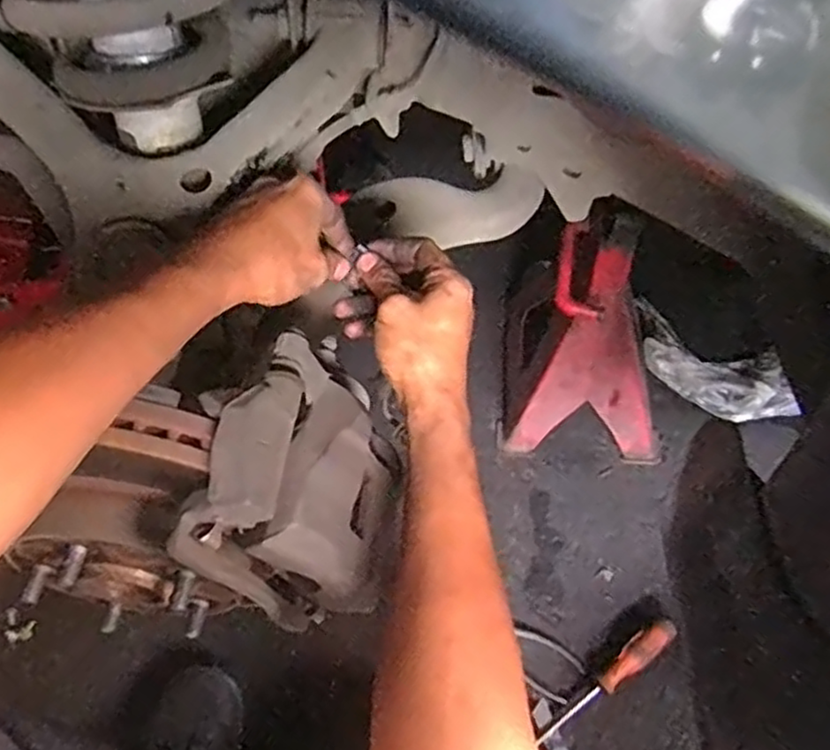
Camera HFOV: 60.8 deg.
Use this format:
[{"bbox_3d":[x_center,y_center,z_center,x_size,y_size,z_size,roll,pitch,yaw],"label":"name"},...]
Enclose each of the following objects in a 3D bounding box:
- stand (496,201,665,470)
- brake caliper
[{"bbox_3d":[0.214,-0.075,0.864,0.198,0.311,0.247,3,57,6],"label":"stand"},{"bbox_3d":[-0.063,0.069,0.438,0.091,0.127,0.148,18,60,16],"label":"brake caliper"}]

